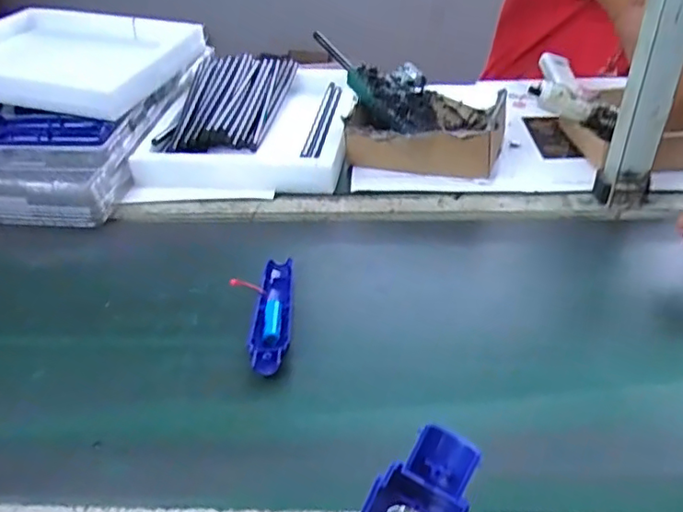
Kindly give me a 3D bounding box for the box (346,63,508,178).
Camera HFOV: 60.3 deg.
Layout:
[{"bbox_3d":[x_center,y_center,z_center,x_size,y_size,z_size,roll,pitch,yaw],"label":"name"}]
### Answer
[{"bbox_3d":[0.125,-0.211,0.869,0.225,0.084,0.221,8,37,13],"label":"box"}]

